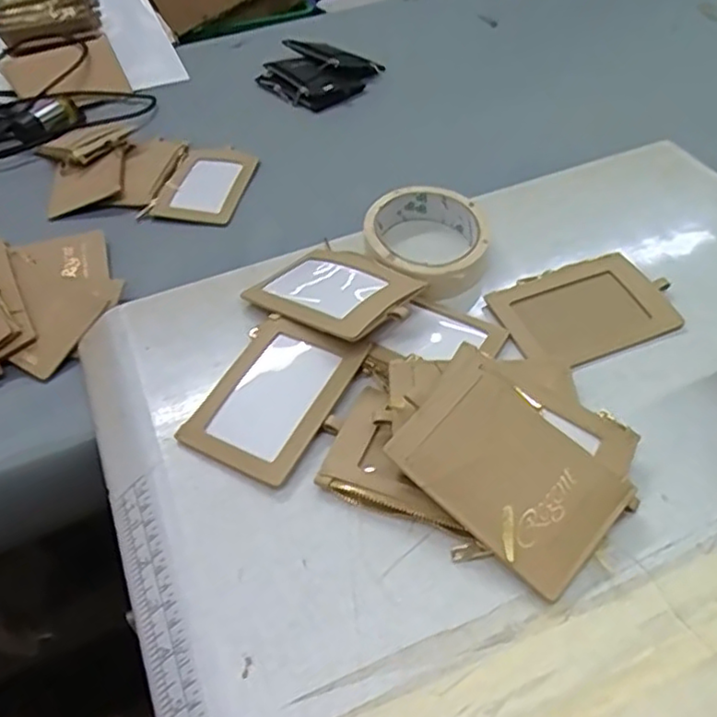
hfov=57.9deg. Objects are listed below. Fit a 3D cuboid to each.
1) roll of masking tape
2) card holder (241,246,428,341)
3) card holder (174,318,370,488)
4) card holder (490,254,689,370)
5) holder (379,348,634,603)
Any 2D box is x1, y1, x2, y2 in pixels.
[{"bbox_3d":[0.050,-0.087,0.475,0.092,0.029,0.095,-2,48,2],"label":"roll of masking tape"},{"bbox_3d":[-0.016,-0.046,0.431,0.077,0.009,0.115,-38,43,-25],"label":"card holder"},{"bbox_3d":[-0.049,0.022,0.392,0.076,0.007,0.103,21,59,20],"label":"card holder"},{"bbox_3d":[0.151,-0.034,0.436,0.113,0.005,0.078,-20,55,-13],"label":"card holder"},{"bbox_3d":[0.076,0.057,0.335,0.115,0.011,0.075,42,74,15],"label":"holder"}]

